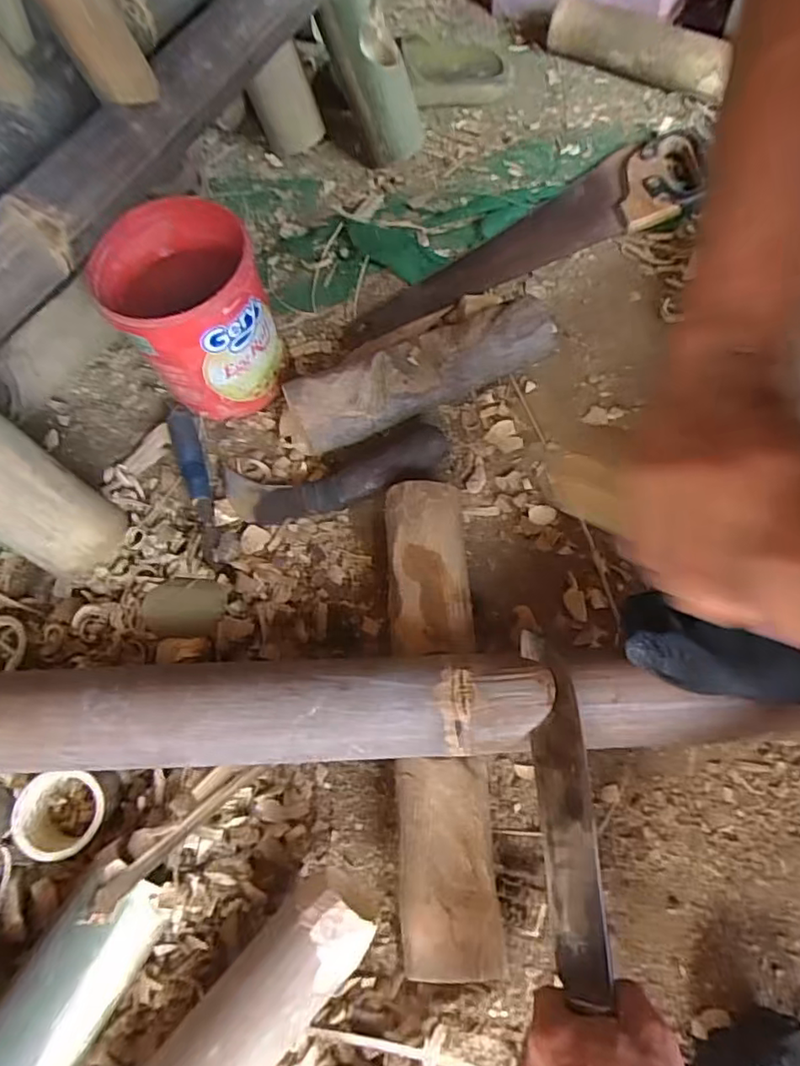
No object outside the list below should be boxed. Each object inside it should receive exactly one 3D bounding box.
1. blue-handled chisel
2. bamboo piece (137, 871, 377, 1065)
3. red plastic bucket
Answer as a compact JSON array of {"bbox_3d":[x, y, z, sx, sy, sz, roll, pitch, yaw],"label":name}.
[{"bbox_3d":[-0.200,-0.053,0.573,0.023,0.025,0.191,-20,68,-6],"label":"blue-handled chisel"},{"bbox_3d":[-0.130,0.345,0.367,0.064,0.066,0.282,39,73,18],"label":"bamboo piece"},{"bbox_3d":[-0.196,-0.211,0.572,0.137,0.154,0.147,-1,68,2],"label":"red plastic bucket"}]

